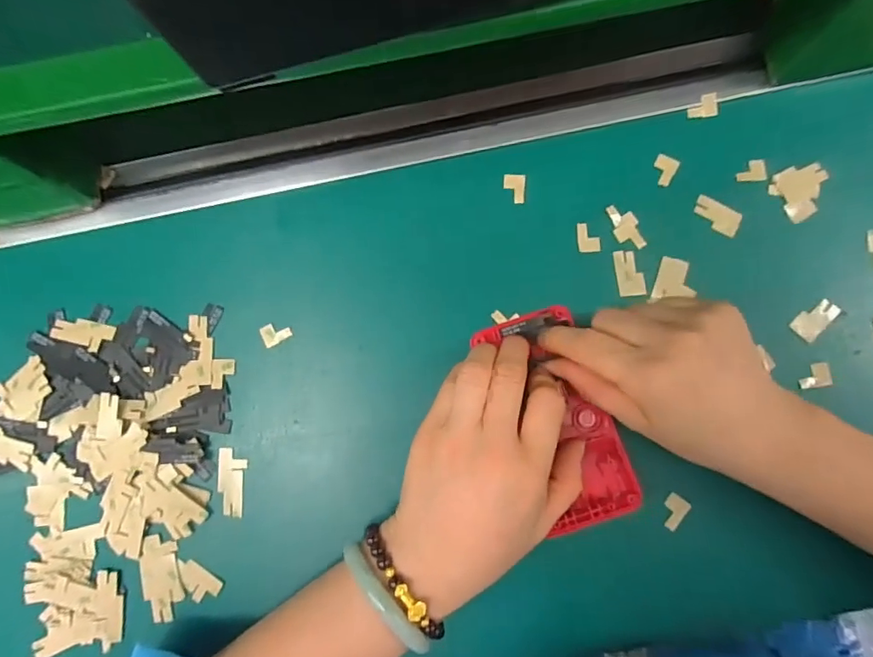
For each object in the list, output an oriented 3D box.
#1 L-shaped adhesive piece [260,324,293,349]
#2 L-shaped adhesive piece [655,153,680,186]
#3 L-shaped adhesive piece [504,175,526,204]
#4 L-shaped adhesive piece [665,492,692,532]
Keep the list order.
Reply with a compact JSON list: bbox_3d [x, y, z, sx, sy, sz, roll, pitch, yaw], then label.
[{"bbox_3d":[-0.100,0.003,0.307,0.018,0.005,0.014,-26,83,0],"label":"L-shaped adhesive piece"},{"bbox_3d":[0.140,-0.097,0.304,0.014,0.004,0.018,29,86,6],"label":"L-shaped adhesive piece"},{"bbox_3d":[0.049,-0.087,0.309,0.013,0.004,0.018,2,84,4],"label":"L-shaped adhesive piece"},{"bbox_3d":[0.136,0.106,0.284,0.013,0.004,0.019,34,87,6],"label":"L-shaped adhesive piece"}]

